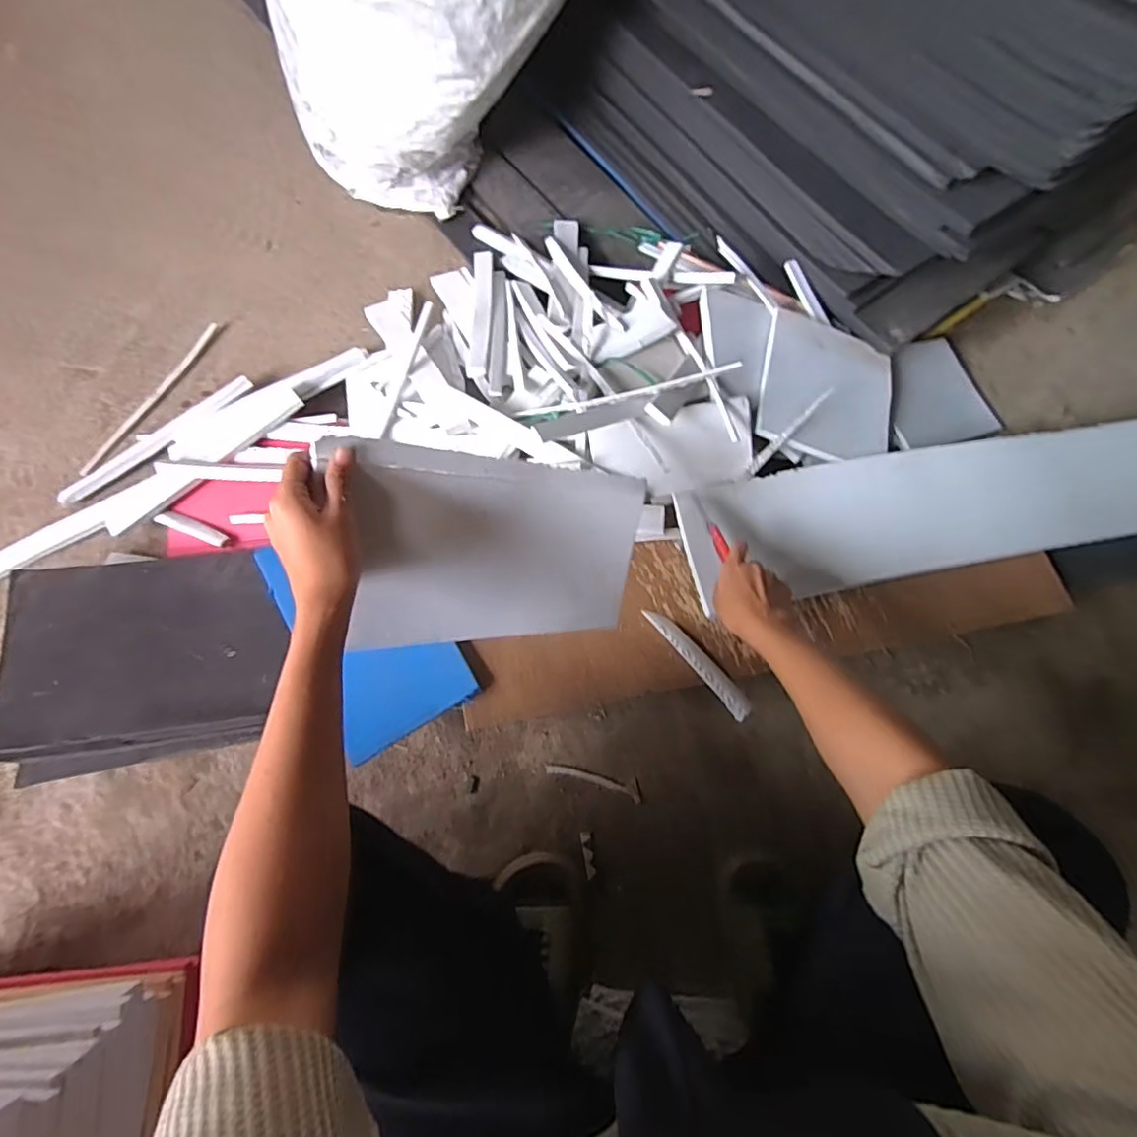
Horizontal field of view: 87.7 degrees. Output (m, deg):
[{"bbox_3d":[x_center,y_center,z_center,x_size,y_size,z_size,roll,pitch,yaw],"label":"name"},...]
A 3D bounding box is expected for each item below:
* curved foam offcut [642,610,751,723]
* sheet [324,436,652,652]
[{"bbox_3d":[0.146,0.102,0.662,0.024,0.010,0.155,-37,75,-13],"label":"curved foam offcut"},{"bbox_3d":[-0.055,-0.013,0.505,0.252,0.019,0.158,3,109,-28],"label":"sheet"}]

